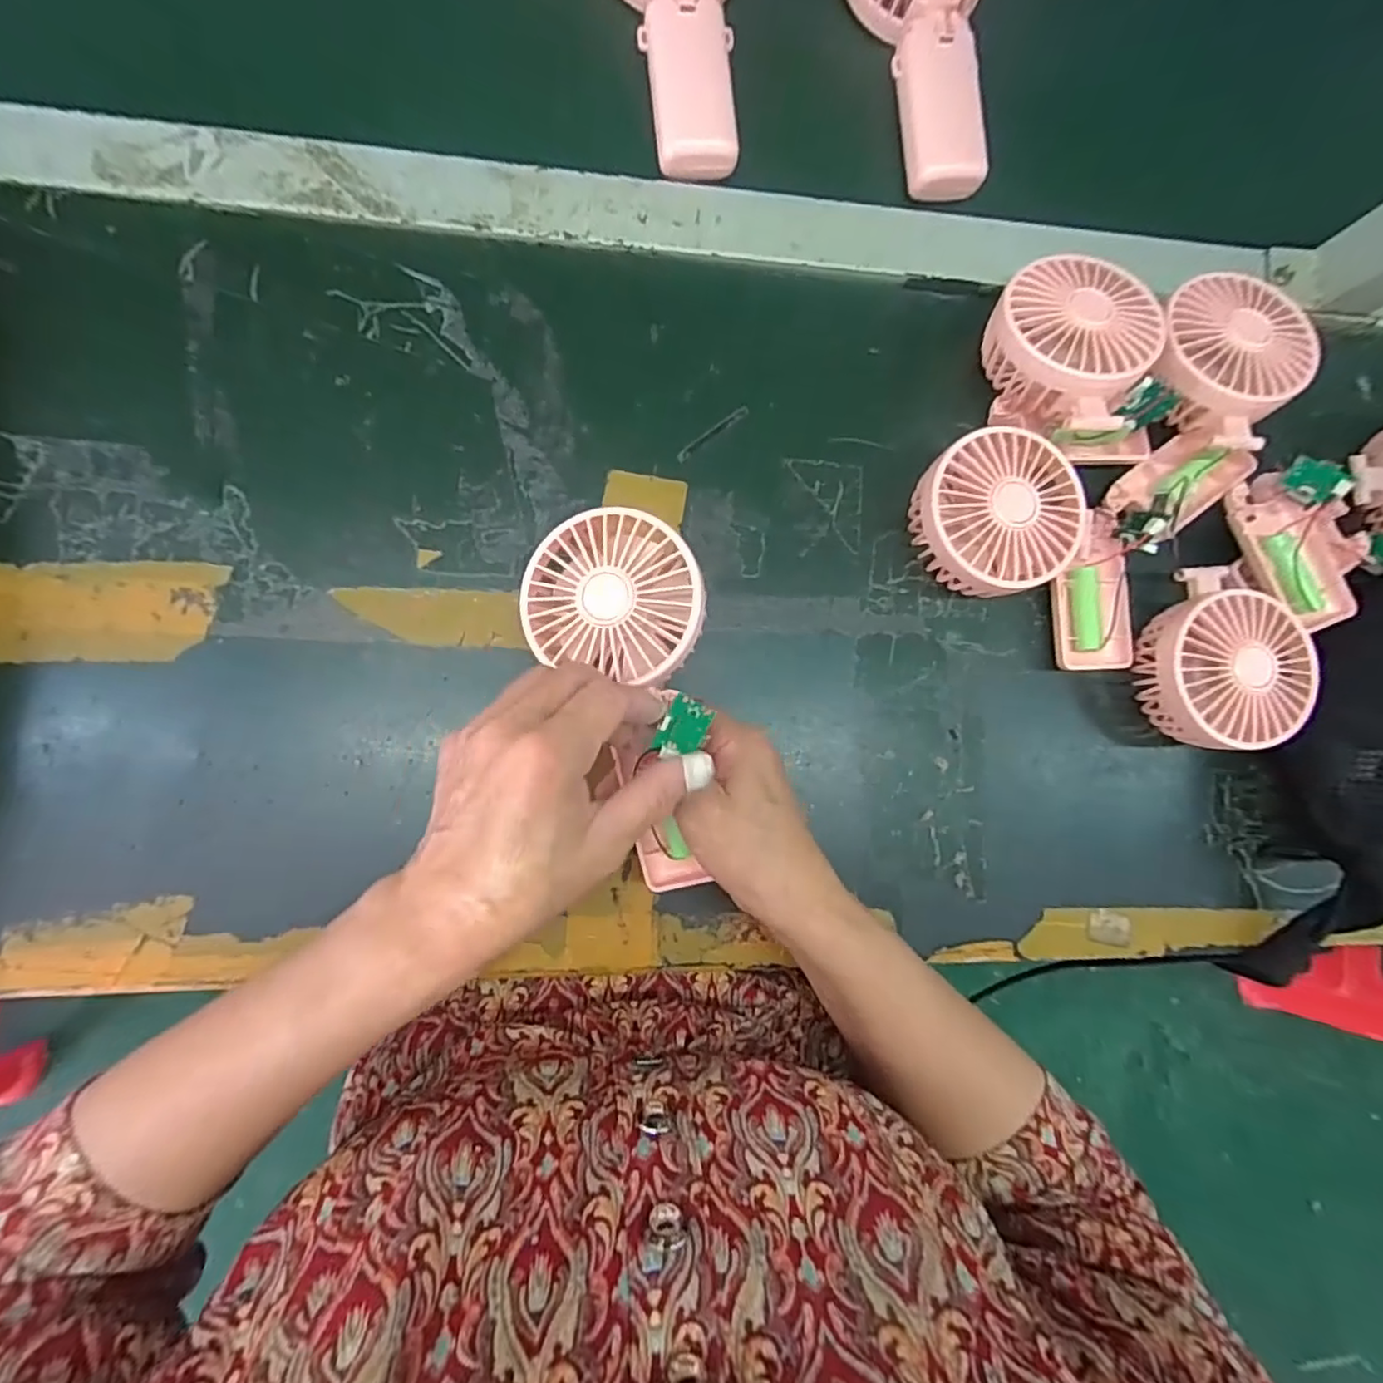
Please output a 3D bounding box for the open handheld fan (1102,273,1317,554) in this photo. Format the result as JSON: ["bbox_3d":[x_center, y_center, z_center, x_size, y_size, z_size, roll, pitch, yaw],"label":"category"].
[{"bbox_3d":[0.296,-0.155,0.374,0.089,0.051,0.165,13,84,-6],"label":"open handheld fan"}]

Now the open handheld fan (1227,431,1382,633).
[{"bbox_3d":[0.407,-0.109,0.386,0.178,0.047,0.090,-26,89,-9],"label":"open handheld fan"}]

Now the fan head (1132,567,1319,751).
[{"bbox_3d":[0.300,-0.017,0.369,0.080,0.045,0.097,23,83,-5],"label":"fan head"}]

